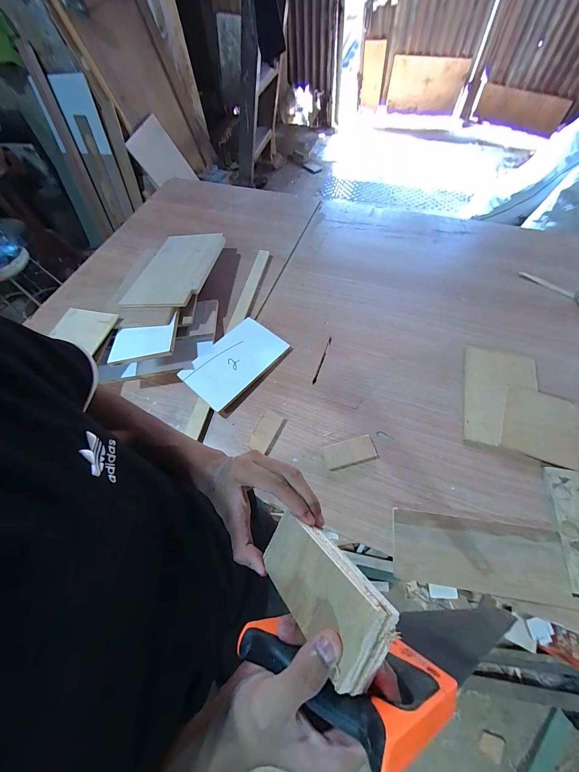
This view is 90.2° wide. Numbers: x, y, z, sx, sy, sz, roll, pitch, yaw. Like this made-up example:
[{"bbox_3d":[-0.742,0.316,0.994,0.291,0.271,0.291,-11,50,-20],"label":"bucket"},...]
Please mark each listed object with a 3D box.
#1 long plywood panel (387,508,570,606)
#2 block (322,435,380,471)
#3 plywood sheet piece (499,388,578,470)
[{"bbox_3d":[0.381,0.342,0.589,0.317,0.012,0.134,3,63,9],"label":"long plywood panel"},{"bbox_3d":[0.151,0.165,0.713,0.127,0.014,0.061,-15,63,-3],"label":"block"},{"bbox_3d":[0.615,0.095,0.702,0.169,0.009,0.179,20,63,14],"label":"plywood sheet piece"}]

